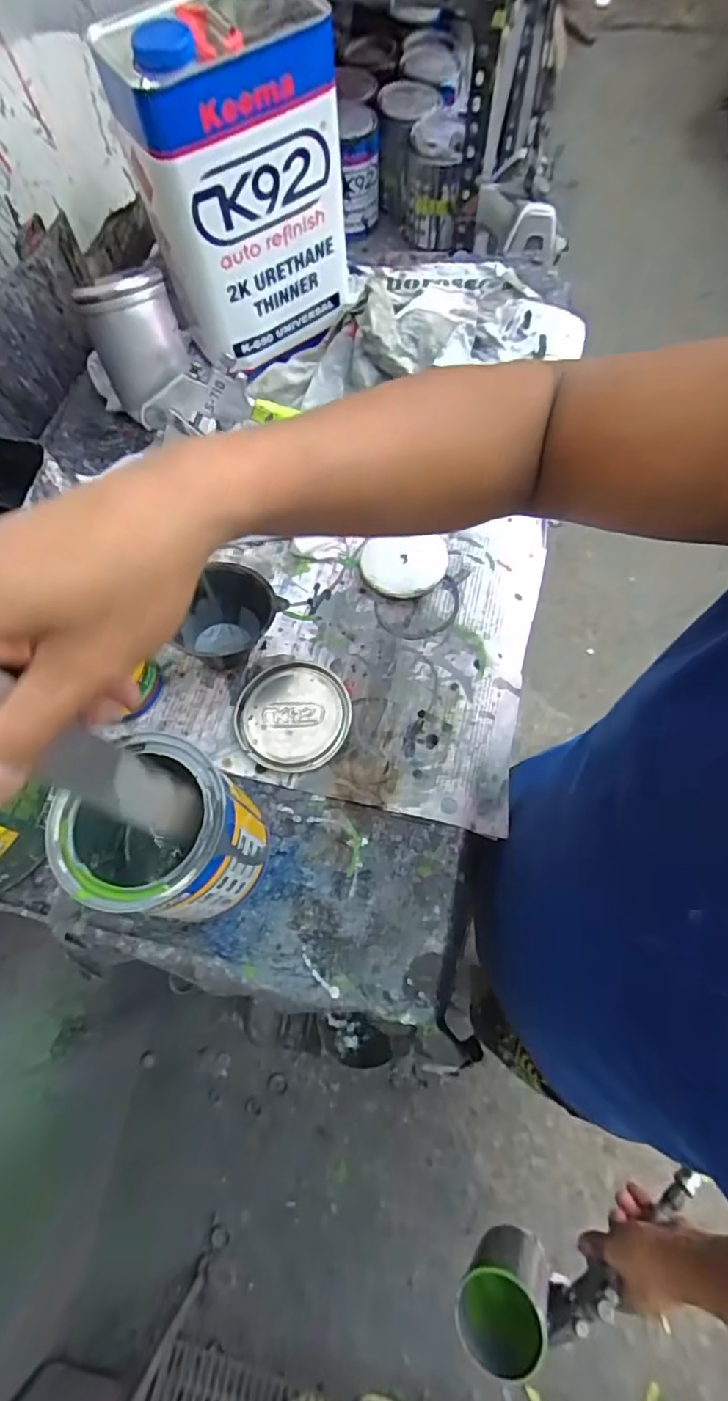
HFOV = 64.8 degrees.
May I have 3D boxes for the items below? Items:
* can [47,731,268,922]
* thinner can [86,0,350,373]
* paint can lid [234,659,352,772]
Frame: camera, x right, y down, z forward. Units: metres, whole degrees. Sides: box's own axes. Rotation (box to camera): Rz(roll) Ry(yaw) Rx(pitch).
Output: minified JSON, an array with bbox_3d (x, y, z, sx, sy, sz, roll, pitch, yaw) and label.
[{"bbox_3d":[-0.127,0.097,0.396,0.097,0.127,0.104,-1,70,2],"label":"can"},{"bbox_3d":[-0.113,-0.464,0.529,0.165,0.231,0.115,-28,71,-8],"label":"thinner can"},{"bbox_3d":[-0.061,0.012,0.485,0.095,0.011,0.093,-1,70,2],"label":"paint can lid"}]

